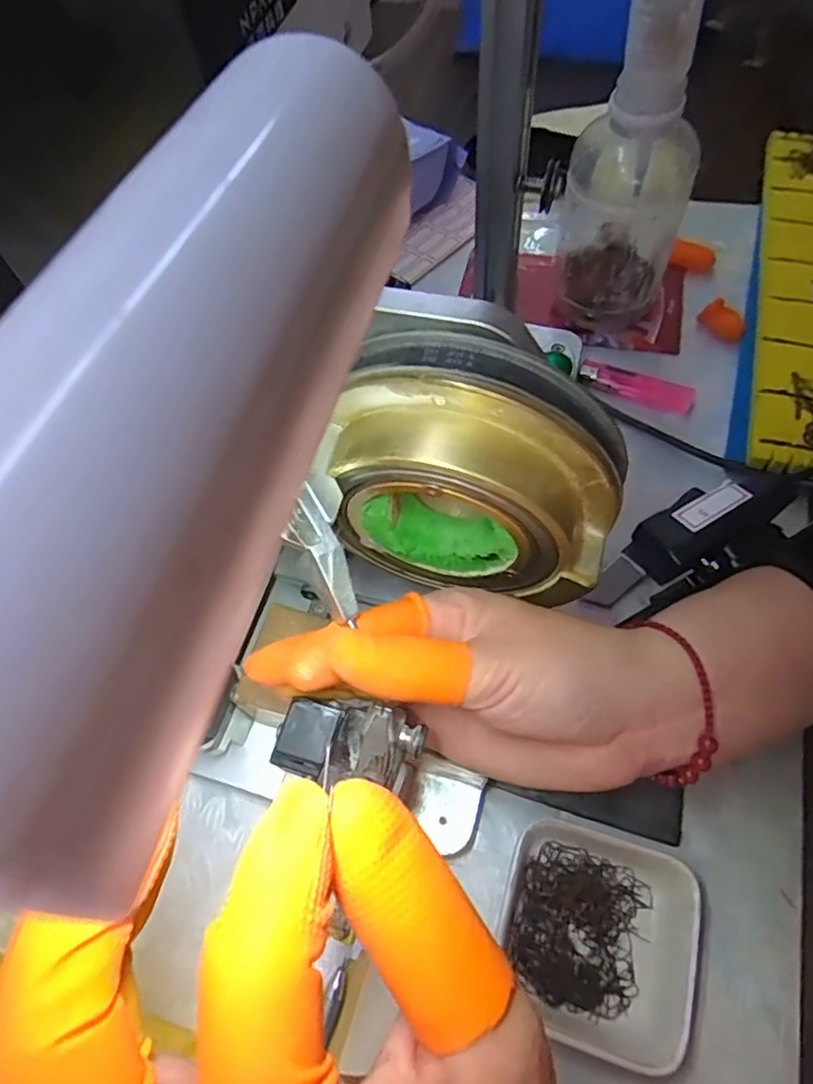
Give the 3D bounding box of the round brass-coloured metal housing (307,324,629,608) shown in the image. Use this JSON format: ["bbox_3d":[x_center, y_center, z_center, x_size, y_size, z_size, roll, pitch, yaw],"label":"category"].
[{"bbox_3d":[0.023,-0.022,0.220,0.099,0.090,0.046,12,64,10],"label":"round brass-coloured metal housing"}]

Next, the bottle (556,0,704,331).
[{"bbox_3d":[0.137,-0.229,0.370,0.074,0.191,0.071,18,65,13],"label":"bottle"}]

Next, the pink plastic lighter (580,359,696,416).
[{"bbox_3d":[0.159,-0.109,0.425,0.076,0.011,0.019,22,66,15],"label":"pink plastic lighter"}]

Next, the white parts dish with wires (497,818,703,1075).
[{"bbox_3d":[0.085,0.177,0.277,0.082,0.028,0.082,13,64,11],"label":"white parts dish with wires"}]

